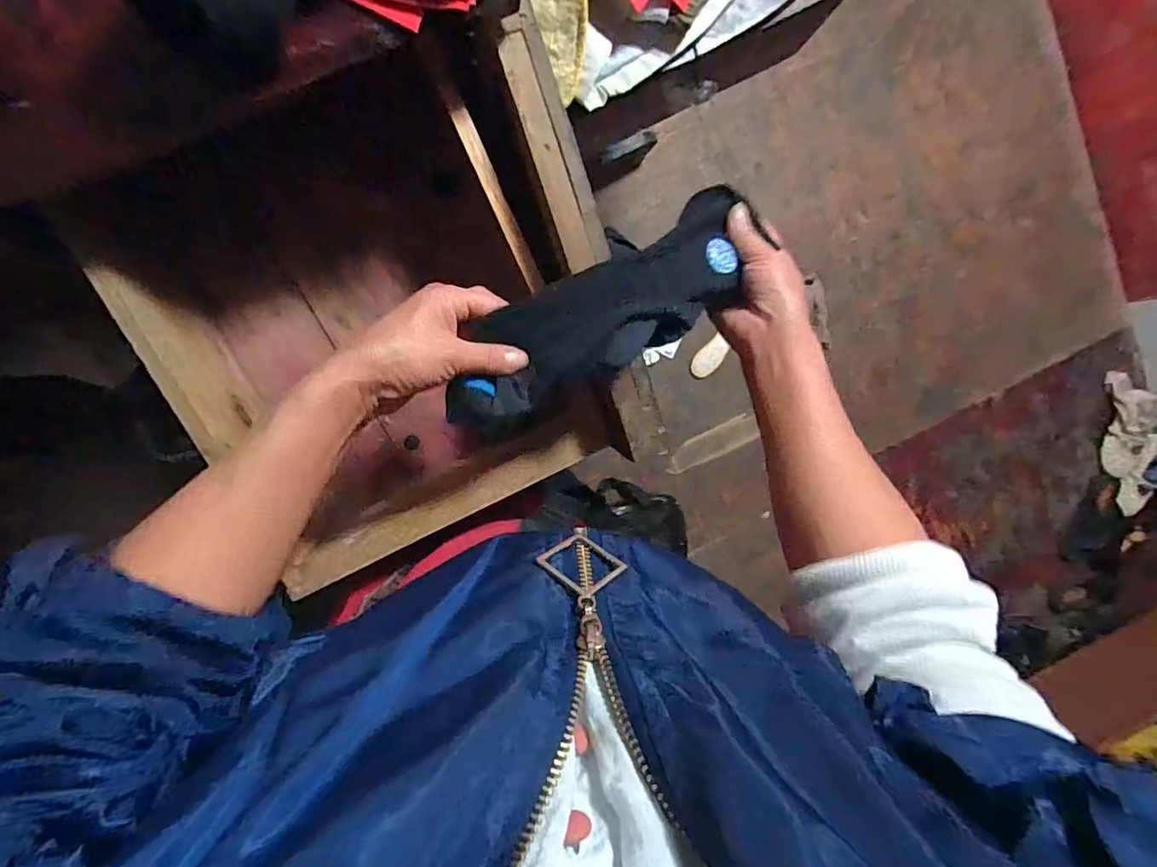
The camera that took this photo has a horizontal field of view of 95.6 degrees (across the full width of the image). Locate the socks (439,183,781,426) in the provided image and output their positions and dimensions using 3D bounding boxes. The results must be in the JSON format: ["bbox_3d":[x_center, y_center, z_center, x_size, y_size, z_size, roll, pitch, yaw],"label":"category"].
[{"bbox_3d":[0.027,-0.091,0.376,0.269,0.029,0.084,-36,97,-14],"label":"socks"}]

